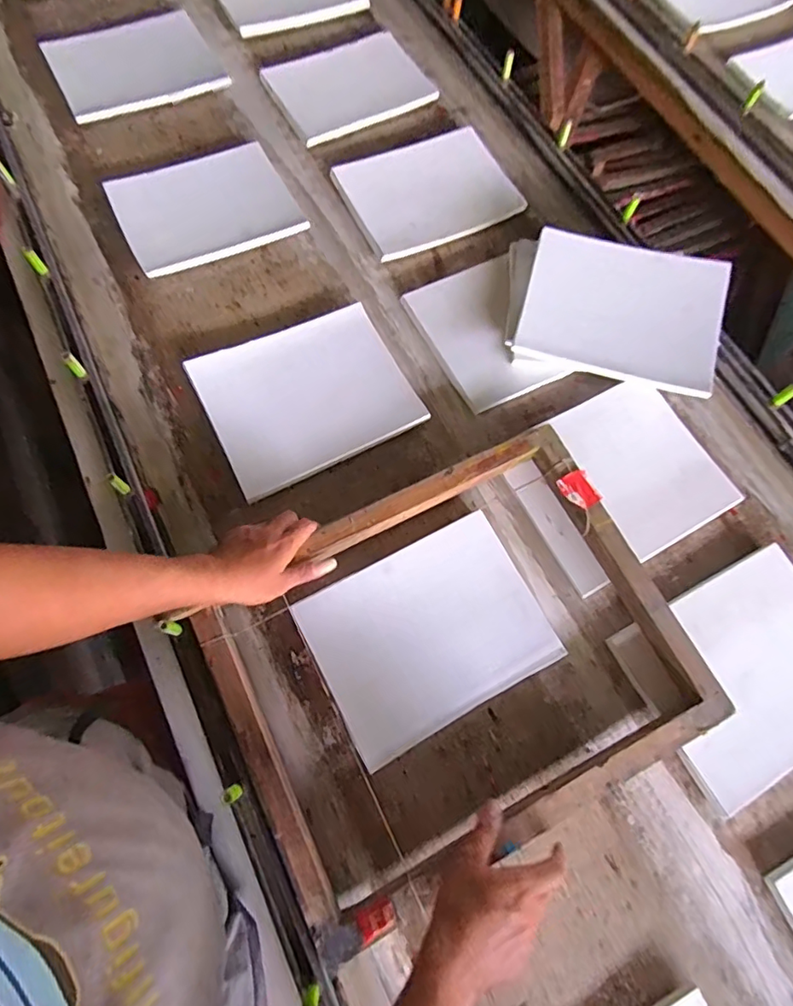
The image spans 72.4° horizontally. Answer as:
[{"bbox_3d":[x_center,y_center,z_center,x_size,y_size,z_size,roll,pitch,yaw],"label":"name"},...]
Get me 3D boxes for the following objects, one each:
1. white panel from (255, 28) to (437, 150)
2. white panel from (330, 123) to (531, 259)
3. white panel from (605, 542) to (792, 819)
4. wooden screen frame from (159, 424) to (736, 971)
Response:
[{"bbox_3d":[-0.092,-0.760,0.983,0.260,0.023,0.204,-28,74,-10],"label":"white panel"},{"bbox_3d":[0.045,-0.522,0.906,0.259,0.027,0.218,-24,74,-9],"label":"white panel"},{"bbox_3d":[0.434,0.204,0.663,0.268,0.019,0.219,-26,74,-9],"label":"white panel"},{"bbox_3d":[0.064,0.172,0.620,0.506,0.060,0.400,-28,74,-10],"label":"wooden screen frame"}]

